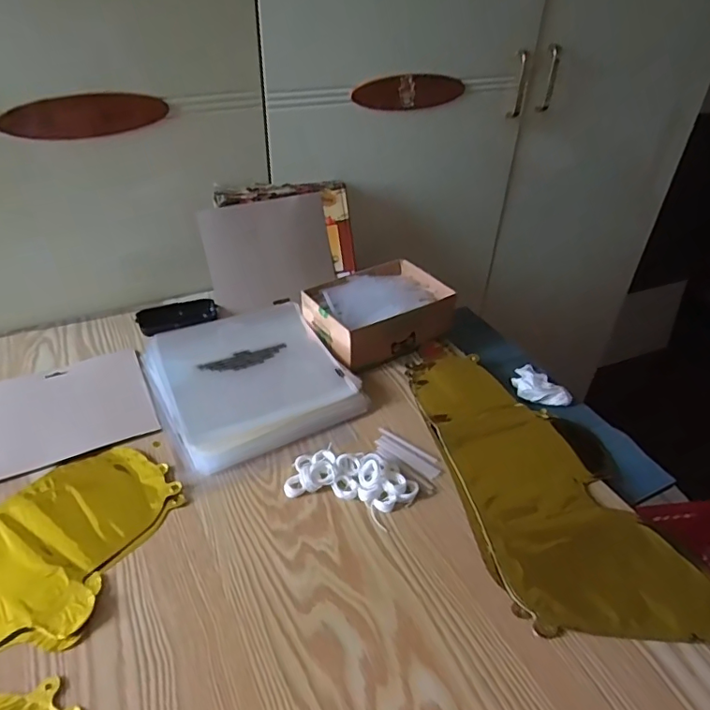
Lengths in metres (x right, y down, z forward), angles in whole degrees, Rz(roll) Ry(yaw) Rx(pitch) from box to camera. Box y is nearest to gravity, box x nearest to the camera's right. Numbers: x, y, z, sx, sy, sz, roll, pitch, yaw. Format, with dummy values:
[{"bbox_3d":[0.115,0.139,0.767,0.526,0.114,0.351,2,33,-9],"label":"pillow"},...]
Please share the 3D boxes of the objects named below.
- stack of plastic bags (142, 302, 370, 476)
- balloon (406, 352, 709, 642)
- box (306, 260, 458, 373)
[{"bbox_3d":[-0.135,0.024,0.668,0.214,0.033,0.241,-19,42,-26],"label":"stack of plastic bags"},{"bbox_3d":[0.201,0.120,0.572,0.199,0.020,0.383,-7,38,-12],"label":"balloon"},{"bbox_3d":[0.031,-0.063,0.739,0.190,0.062,0.150,-24,45,-31],"label":"box"}]

